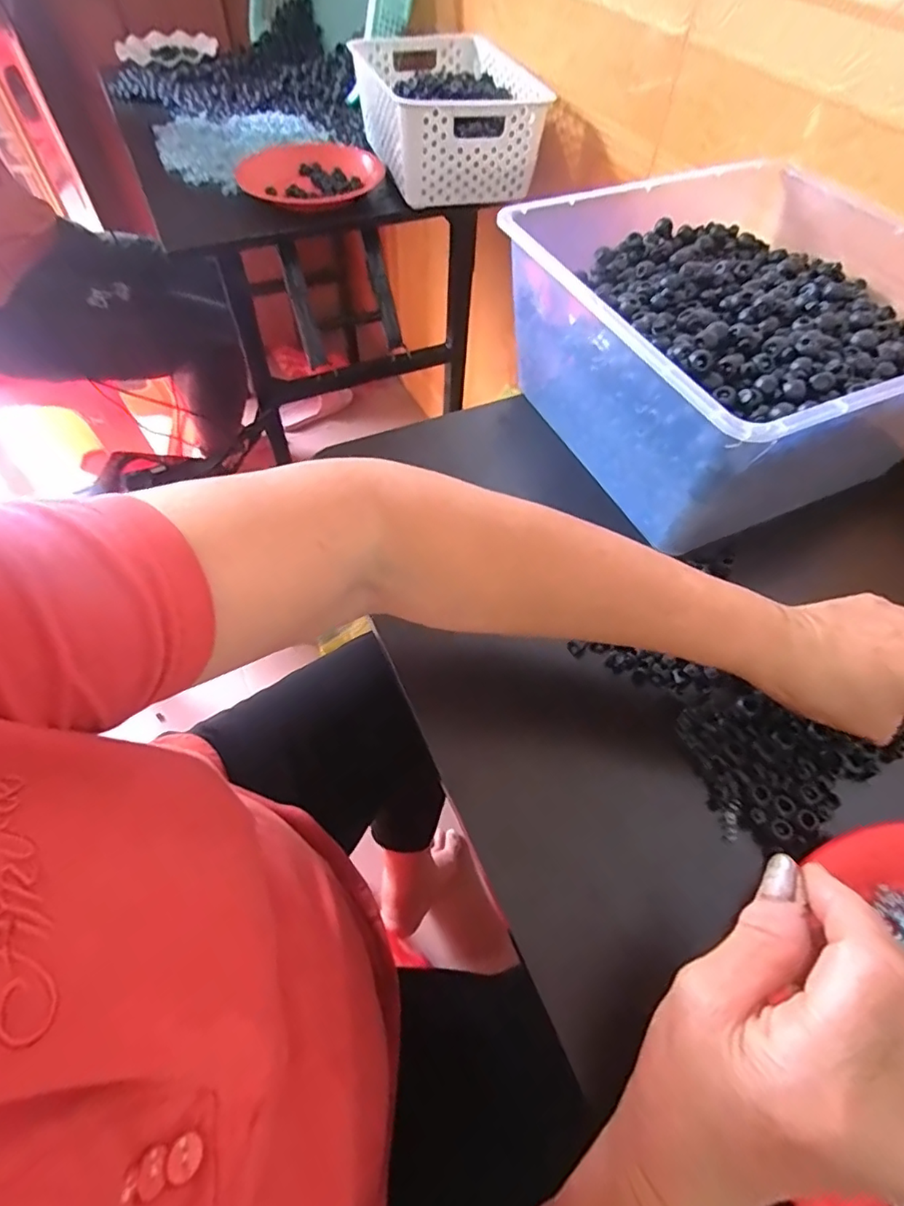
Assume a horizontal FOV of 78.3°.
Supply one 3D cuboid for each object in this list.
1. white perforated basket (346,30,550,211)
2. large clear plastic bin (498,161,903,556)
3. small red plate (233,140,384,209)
[{"bbox_3d":[-0.004,-0.715,0.804,0.213,0.096,0.338,-13,57,-10],"label":"white perforated basket"},{"bbox_3d":[0.233,-0.214,0.460,0.295,0.131,0.293,-21,59,-14],"label":"large clear plastic bin"},{"bbox_3d":[-0.193,-0.593,0.774,0.180,0.035,0.165,-29,61,-19],"label":"small red plate"}]

